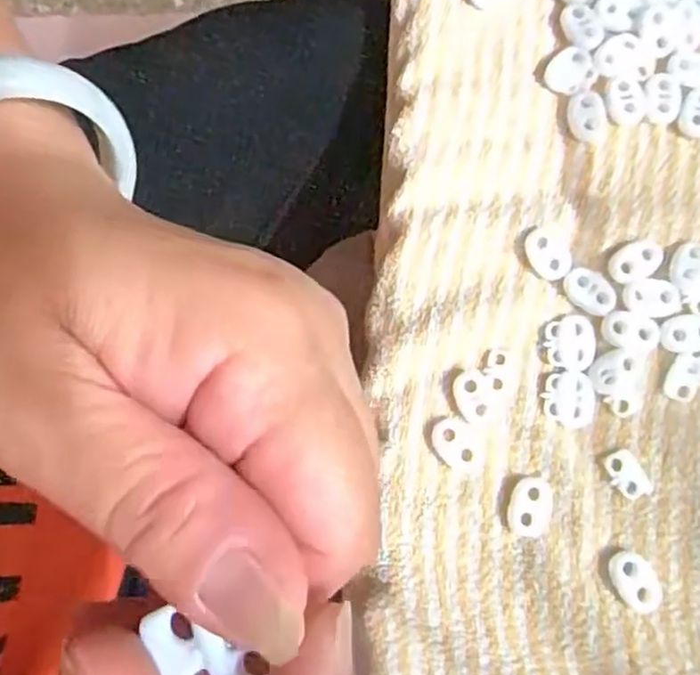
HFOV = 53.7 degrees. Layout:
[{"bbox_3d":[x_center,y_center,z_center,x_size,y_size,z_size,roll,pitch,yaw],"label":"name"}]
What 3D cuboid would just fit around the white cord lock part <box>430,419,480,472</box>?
[{"bbox_3d":[0.041,0.042,0.270,0.016,0.004,0.021,-31,81,-6],"label":"white cord lock part"}]

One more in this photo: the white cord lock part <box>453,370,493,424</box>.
[{"bbox_3d":[0.048,0.024,0.272,0.013,0.004,0.021,-14,80,-3],"label":"white cord lock part"}]

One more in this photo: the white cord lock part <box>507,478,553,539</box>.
[{"bbox_3d":[0.069,0.065,0.265,0.016,0.004,0.023,18,80,3],"label":"white cord lock part"}]

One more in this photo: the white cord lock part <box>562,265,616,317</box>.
[{"bbox_3d":[0.097,-0.019,0.278,0.022,0.004,0.015,36,81,6],"label":"white cord lock part"}]

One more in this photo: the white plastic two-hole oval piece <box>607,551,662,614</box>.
[{"bbox_3d":[0.107,0.092,0.259,0.015,0.004,0.022,-34,82,-6],"label":"white plastic two-hole oval piece"}]

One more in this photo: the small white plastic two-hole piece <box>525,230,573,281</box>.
[{"bbox_3d":[0.081,-0.034,0.282,0.015,0.004,0.021,-35,82,-6],"label":"small white plastic two-hole piece"}]

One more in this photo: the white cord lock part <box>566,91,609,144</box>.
[{"bbox_3d":[0.102,-0.094,0.295,0.018,0.006,0.022,-22,81,-5],"label":"white cord lock part"}]

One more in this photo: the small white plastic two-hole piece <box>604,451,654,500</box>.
[{"bbox_3d":[0.108,0.054,0.269,0.012,0.004,0.020,-27,81,-5],"label":"small white plastic two-hole piece"}]

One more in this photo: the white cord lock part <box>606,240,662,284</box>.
[{"bbox_3d":[0.116,-0.031,0.282,0.021,0.004,0.015,-34,82,-6],"label":"white cord lock part"}]

